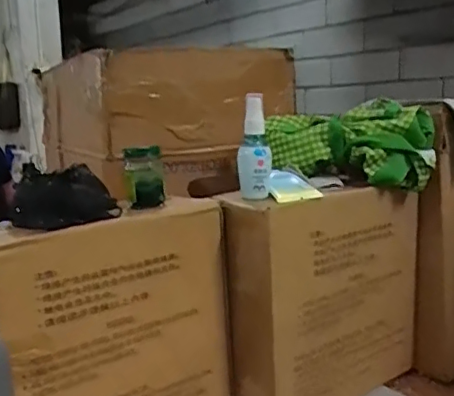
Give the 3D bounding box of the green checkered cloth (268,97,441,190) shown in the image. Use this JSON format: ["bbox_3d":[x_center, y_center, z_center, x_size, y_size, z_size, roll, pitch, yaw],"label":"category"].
[{"bbox_3d":[0.161,-0.071,0.777,0.213,0.096,0.099,3,10,29],"label":"green checkered cloth"}]

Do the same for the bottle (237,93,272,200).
[{"bbox_3d":[0.032,-0.055,0.676,0.038,0.122,0.029,-1,9,4],"label":"bottle"}]

